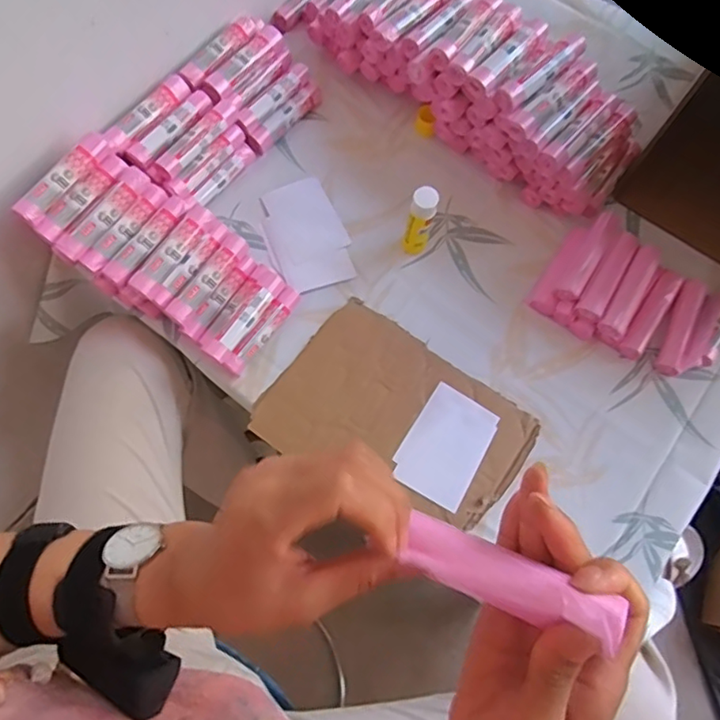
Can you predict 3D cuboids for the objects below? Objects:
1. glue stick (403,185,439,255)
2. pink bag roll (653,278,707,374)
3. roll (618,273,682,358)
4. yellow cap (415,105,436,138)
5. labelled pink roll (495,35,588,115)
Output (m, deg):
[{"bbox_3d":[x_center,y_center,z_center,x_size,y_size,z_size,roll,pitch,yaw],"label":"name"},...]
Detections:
[{"bbox_3d":[0.069,-0.159,0.663,0.030,0.105,0.027,12,72,3],"label":"glue stick"},{"bbox_3d":[0.387,-0.041,0.688,0.027,0.024,0.125,26,73,7],"label":"pink bag roll"},{"bbox_3d":[0.351,-0.055,0.693,0.030,0.022,0.123,32,74,9],"label":"roll"},{"bbox_3d":[0.085,-0.309,0.737,0.025,0.036,0.022,8,72,1],"label":"yellow cap"},{"bbox_3d":[0.203,-0.321,0.636,0.119,0.022,0.029,-39,77,-12],"label":"labelled pink roll"}]

